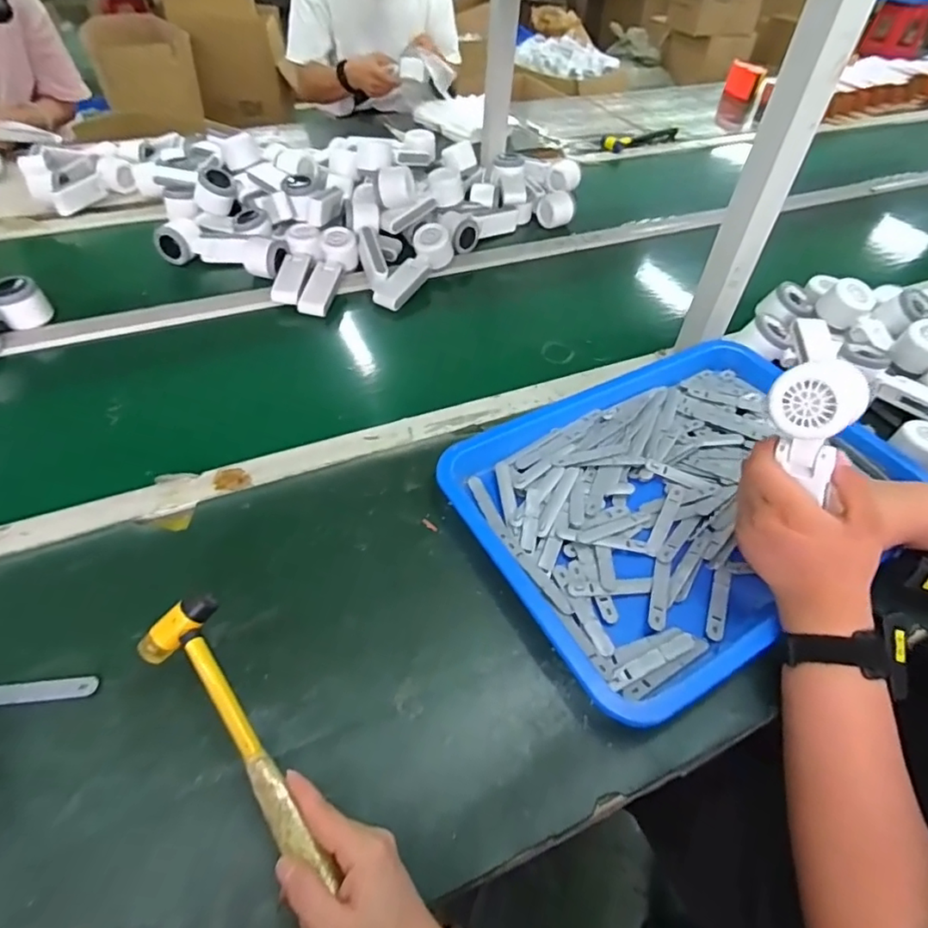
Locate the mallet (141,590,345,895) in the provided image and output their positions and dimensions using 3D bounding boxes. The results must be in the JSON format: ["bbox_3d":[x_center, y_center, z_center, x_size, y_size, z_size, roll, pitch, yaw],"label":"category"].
[{"bbox_3d":[-0.158,0.193,0.385,0.055,0.033,0.212,-31,66,-27],"label":"mallet"}]

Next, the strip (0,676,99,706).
[{"bbox_3d":[-0.350,0.187,0.448,0.094,0.006,0.017,-3,49,-5],"label":"strip"}]

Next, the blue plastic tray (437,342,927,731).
[{"bbox_3d":[0.235,0.028,0.597,0.463,0.041,0.341,-24,54,-22],"label":"blue plastic tray"}]

